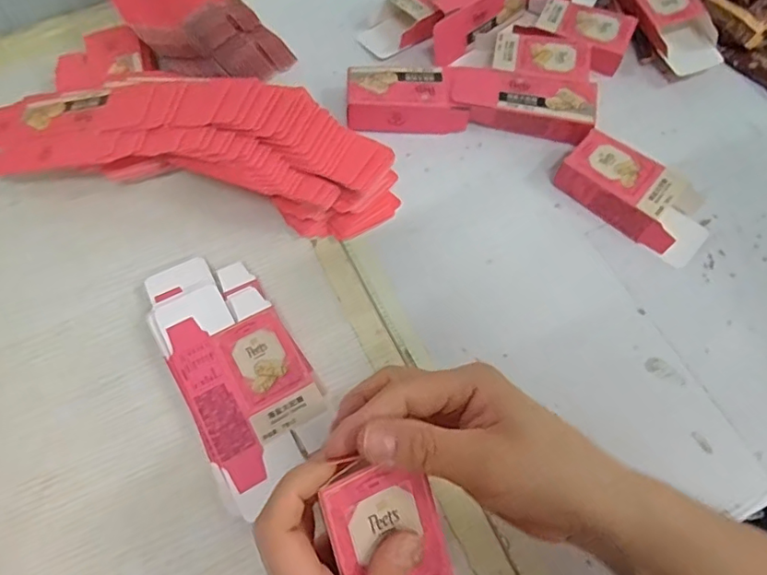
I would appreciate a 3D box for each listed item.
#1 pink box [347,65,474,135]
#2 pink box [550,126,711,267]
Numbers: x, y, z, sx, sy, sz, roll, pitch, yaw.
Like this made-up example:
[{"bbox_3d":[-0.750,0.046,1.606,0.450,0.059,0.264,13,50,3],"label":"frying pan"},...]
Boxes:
[{"bbox_3d":[0.021,-0.175,0.498,0.107,0.031,0.059,-2,65,-2],"label":"pink box"},{"bbox_3d":[0.215,-0.079,0.455,0.127,0.033,0.061,39,70,15],"label":"pink box"}]

